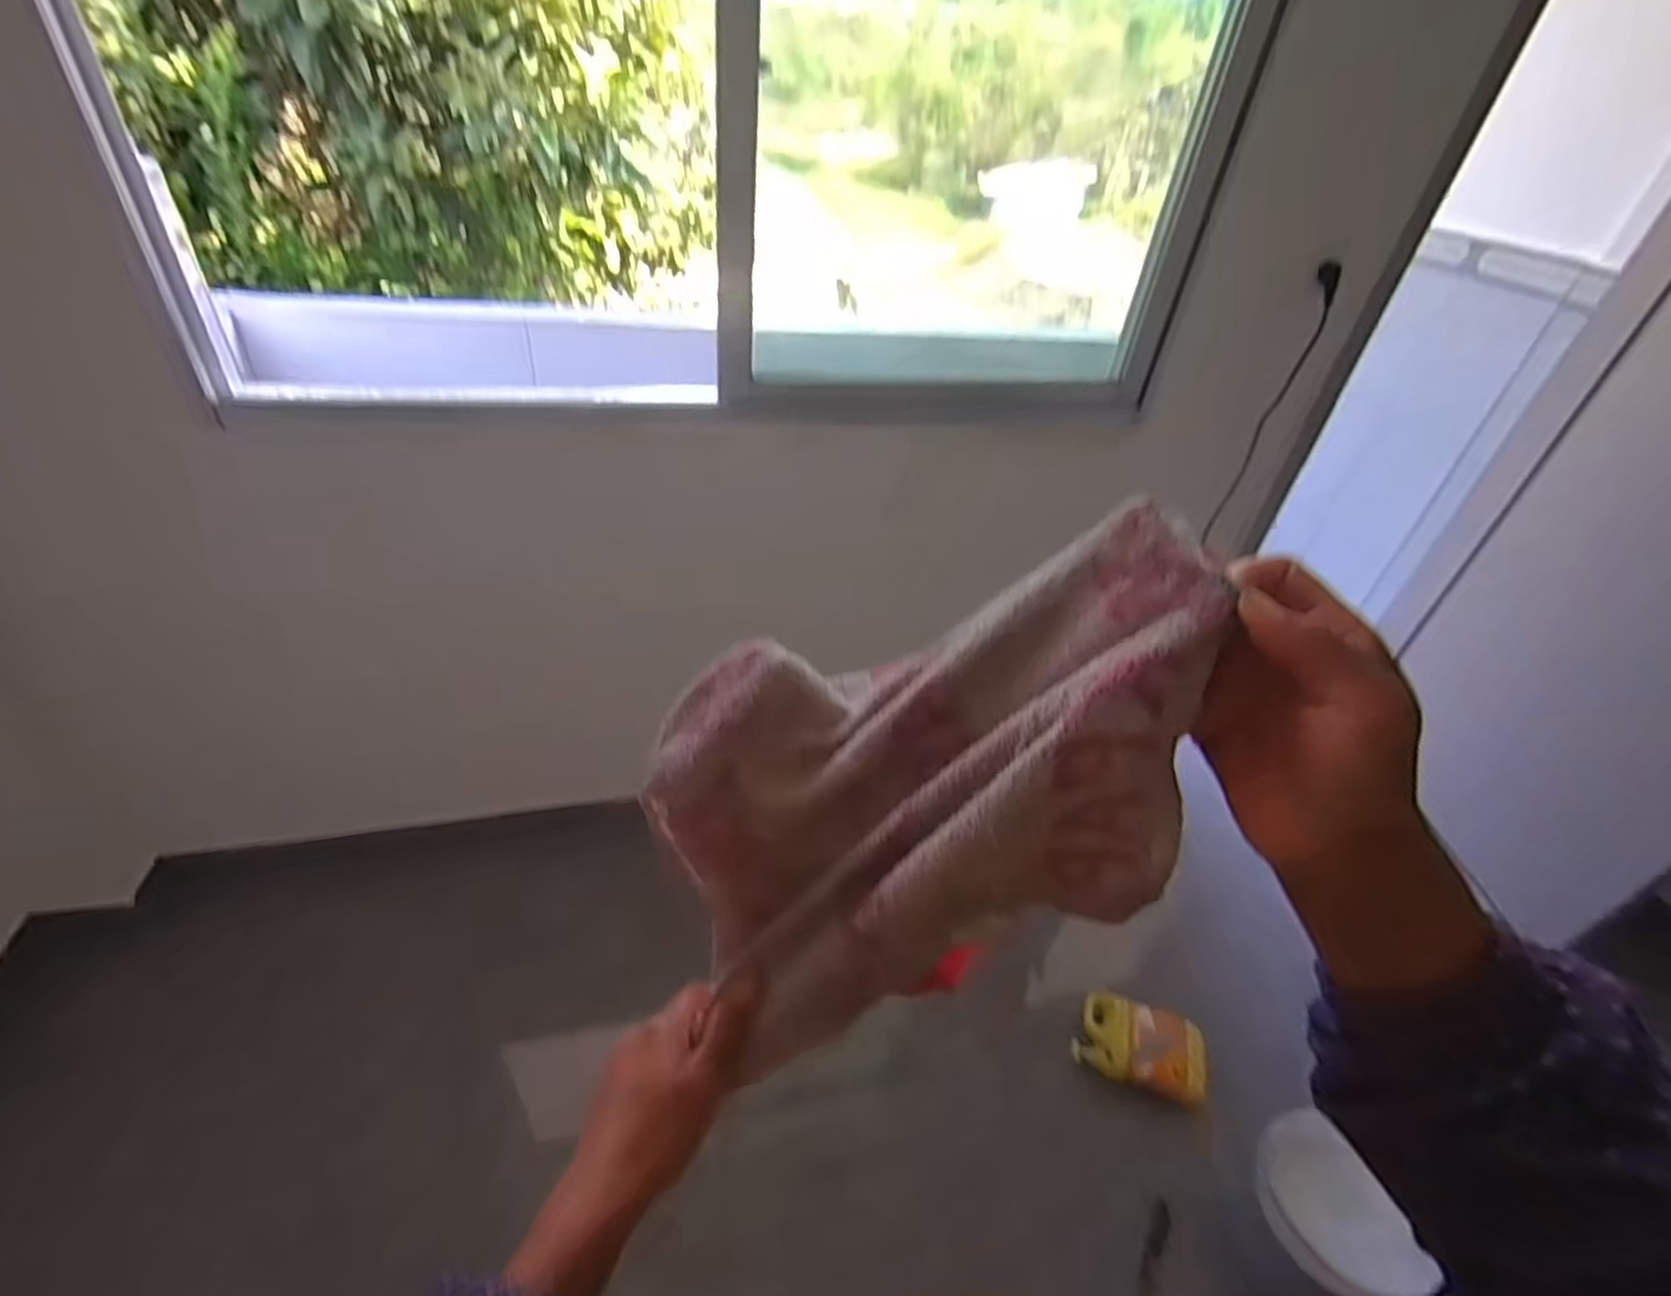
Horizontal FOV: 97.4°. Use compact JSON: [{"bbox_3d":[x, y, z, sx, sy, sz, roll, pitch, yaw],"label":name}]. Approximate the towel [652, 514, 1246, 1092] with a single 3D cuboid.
[{"bbox_3d":[0.027,0.068,0.371,0.226,0.259,0.144,-1,40,-6],"label":"towel"}]

